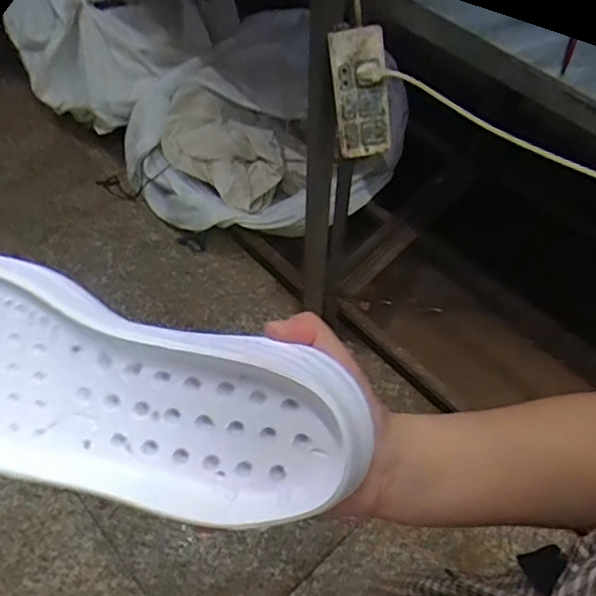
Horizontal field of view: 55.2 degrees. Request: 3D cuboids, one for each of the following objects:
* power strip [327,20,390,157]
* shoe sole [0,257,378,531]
[{"bbox_3d":[0.089,-0.293,0.823,0.079,0.175,0.030,1,25,23],"label":"power strip"},{"bbox_3d":[-0.102,0.045,0.292,0.265,0.048,0.093,14,88,5],"label":"shoe sole"}]

